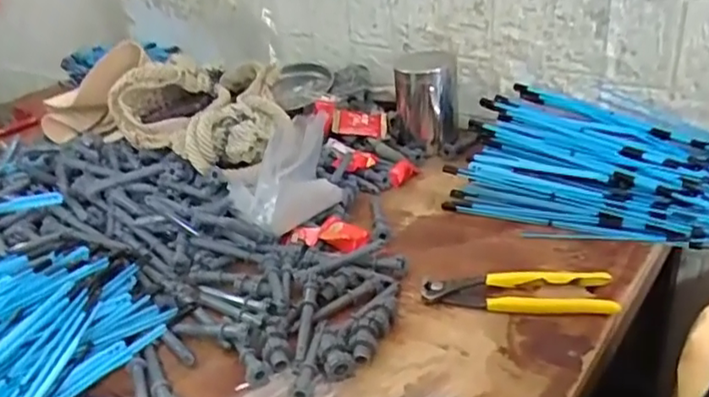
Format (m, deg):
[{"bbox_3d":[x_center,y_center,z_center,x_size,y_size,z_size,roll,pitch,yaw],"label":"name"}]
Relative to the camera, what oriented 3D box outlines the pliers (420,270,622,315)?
[{"bbox_3d":[0.144,0.080,0.552,0.162,0.018,0.045,0,30,10],"label":"pliers"}]

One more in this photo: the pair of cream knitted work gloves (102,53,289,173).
[{"bbox_3d":[-0.184,-0.107,0.762,0.204,0.085,0.173,-17,32,-20],"label":"pair of cream knitted work gloves"}]

